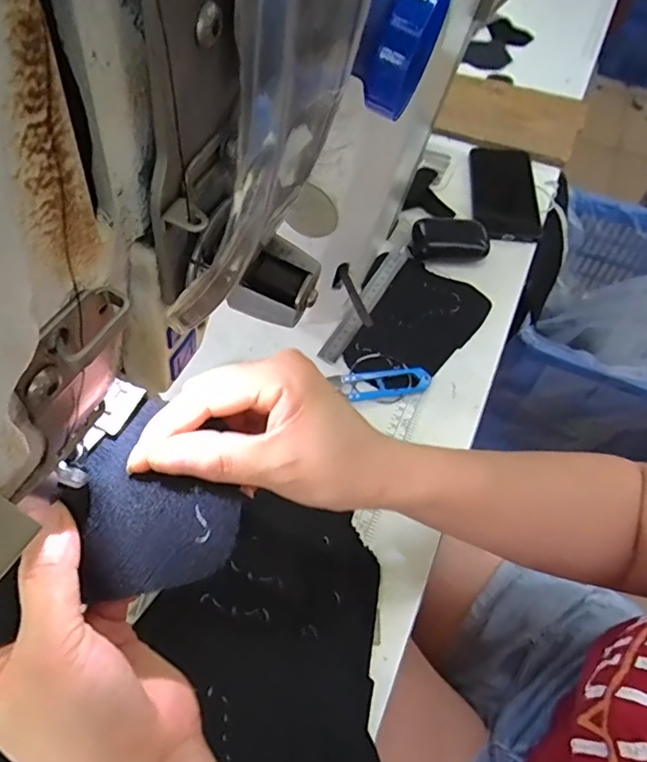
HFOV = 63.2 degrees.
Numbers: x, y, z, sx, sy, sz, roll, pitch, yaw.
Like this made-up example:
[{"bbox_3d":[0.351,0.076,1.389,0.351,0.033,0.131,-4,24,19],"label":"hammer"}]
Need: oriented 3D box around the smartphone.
[{"bbox_3d":[0.233,-0.253,0.671,0.083,0.007,0.196,8,55,4],"label":"smartphone"}]

